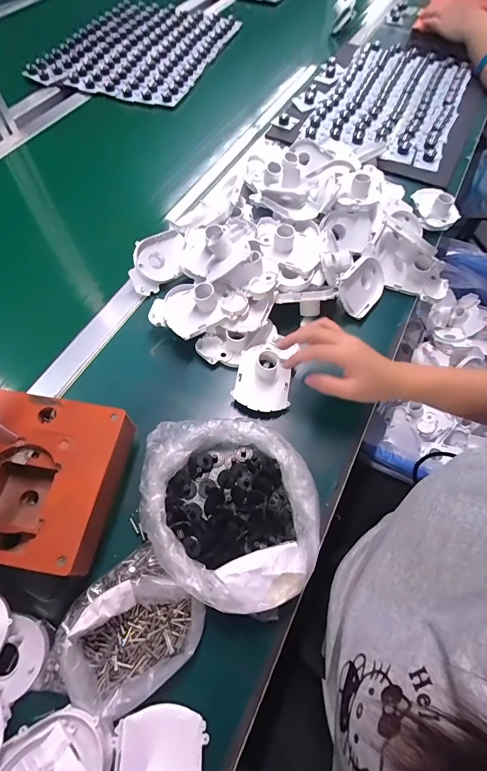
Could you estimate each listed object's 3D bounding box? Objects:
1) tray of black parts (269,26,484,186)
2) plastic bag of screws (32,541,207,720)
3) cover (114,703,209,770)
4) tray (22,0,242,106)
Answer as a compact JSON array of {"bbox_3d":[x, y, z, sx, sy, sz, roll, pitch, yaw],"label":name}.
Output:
[{"bbox_3d":[0.343,-0.649,0.802,0.363,0.052,0.568,27,65,13],"label":"tray of black parts"},{"bbox_3d":[-0.109,0.220,0.313,0.132,0.035,0.101,-38,69,-19],"label":"plastic bag of screws"},{"bbox_3d":[-0.065,0.303,0.276,0.071,0.011,0.084,-4,62,-3],"label":"cover"},{"bbox_3d":[-0.245,-0.814,0.860,0.345,0.034,0.427,18,63,9],"label":"tray"}]

